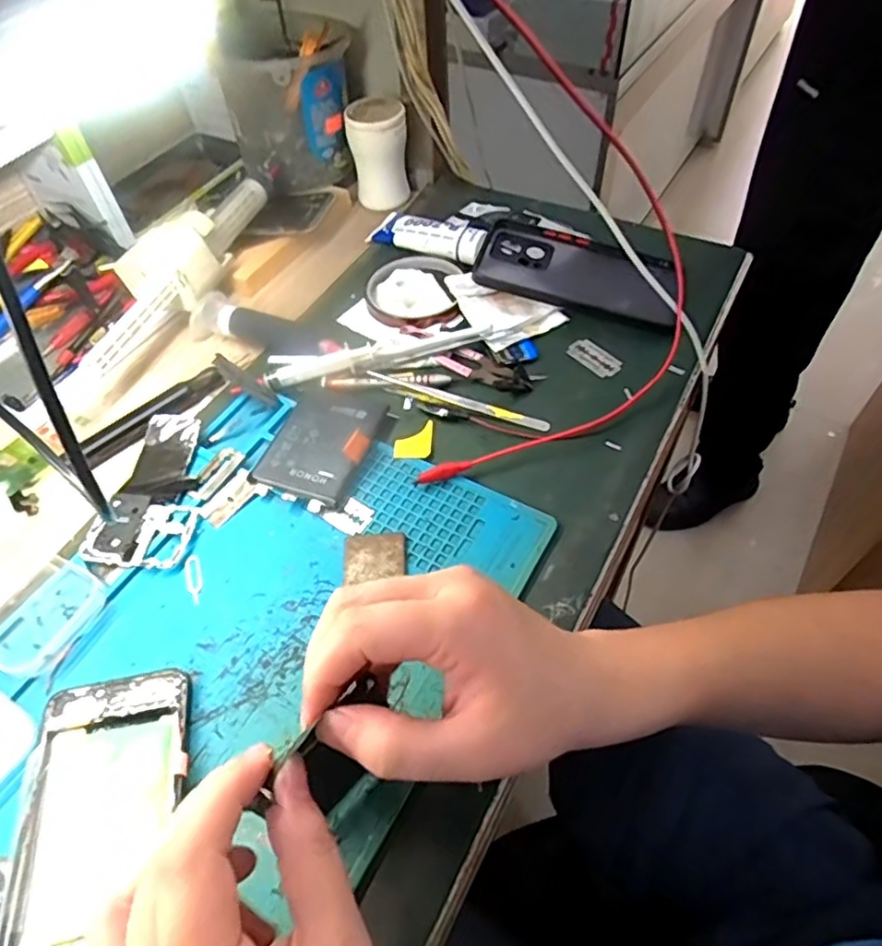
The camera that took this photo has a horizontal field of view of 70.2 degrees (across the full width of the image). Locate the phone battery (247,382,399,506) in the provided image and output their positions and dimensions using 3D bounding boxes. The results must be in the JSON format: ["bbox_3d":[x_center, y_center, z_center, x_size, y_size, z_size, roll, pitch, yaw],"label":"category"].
[{"bbox_3d":[-0.080,-0.021,0.429,0.066,0.013,0.091,17,56,15],"label":"phone battery"}]

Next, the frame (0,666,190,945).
[{"bbox_3d":[-0.156,0.172,0.286,0.074,0.005,0.158,-10,54,-5],"label":"frame"}]

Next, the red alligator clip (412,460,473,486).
[{"bbox_3d":[0.001,0.000,0.408,0.038,0.012,0.008,-15,54,-9],"label":"red alligator clip"}]

